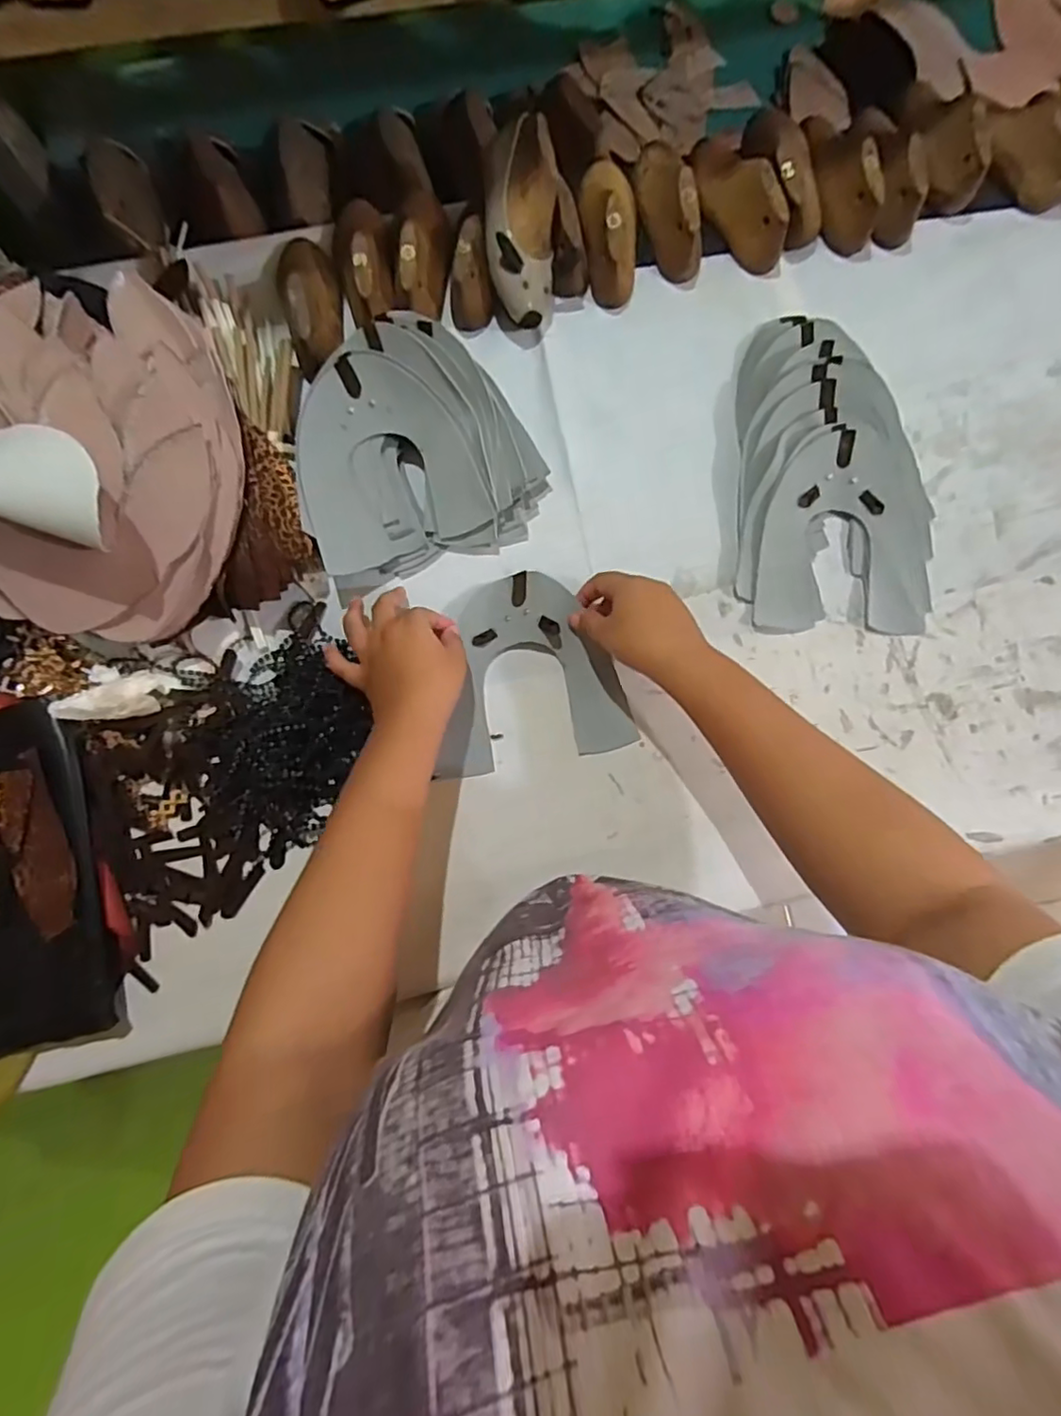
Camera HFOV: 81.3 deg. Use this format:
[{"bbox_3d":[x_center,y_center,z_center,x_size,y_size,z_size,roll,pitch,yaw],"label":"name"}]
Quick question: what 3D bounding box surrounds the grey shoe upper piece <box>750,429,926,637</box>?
[{"bbox_3d":[0.263,-0.147,0.518,0.138,0.035,0.160,1,78,0],"label":"grey shoe upper piece"}]

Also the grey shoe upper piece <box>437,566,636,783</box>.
[{"bbox_3d":[-0.005,-0.033,0.502,0.153,0.023,0.155,-10,79,-2],"label":"grey shoe upper piece"}]

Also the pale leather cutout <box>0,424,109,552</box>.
[{"bbox_3d":[-0.311,-0.143,0.378,0.103,0.024,0.060,15,115,-2],"label":"pale leather cutout"}]

